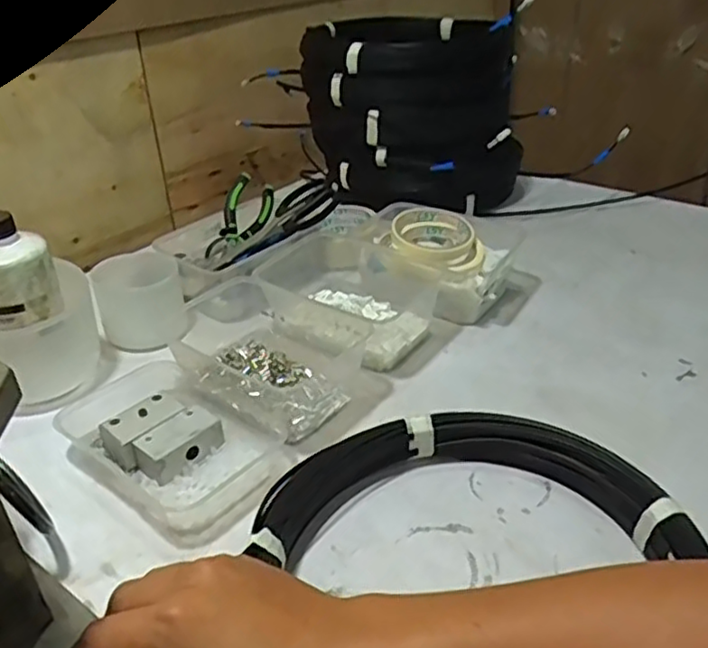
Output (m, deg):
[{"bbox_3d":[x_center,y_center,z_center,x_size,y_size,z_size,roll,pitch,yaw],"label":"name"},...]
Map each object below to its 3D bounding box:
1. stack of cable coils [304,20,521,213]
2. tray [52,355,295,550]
[{"bbox_3d":[0.070,-0.305,0.952,0.265,0.201,0.324,-5,31,-2],"label":"stack of cable coils"},{"bbox_3d":[-0.151,0.092,0.552,0.185,0.037,0.117,21,39,33],"label":"tray"}]

